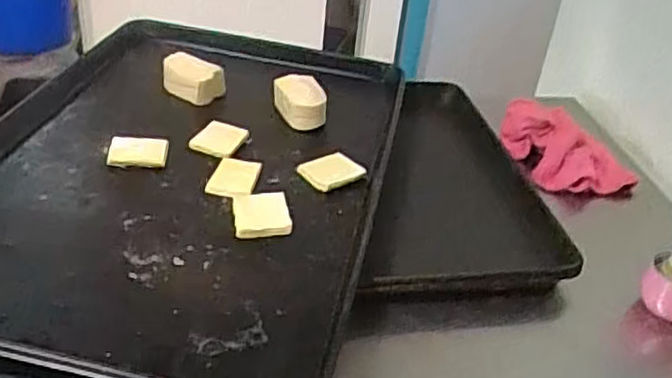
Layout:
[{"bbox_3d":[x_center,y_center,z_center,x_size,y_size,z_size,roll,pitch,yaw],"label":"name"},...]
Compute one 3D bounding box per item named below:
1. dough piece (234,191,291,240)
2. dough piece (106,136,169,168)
[{"bbox_3d":[-0.072,0.024,0.678,0.052,0.010,0.060,-2,37,-13],"label":"dough piece"},{"bbox_3d":[-0.210,-0.038,0.741,0.060,0.020,0.033,3,36,-6],"label":"dough piece"}]

